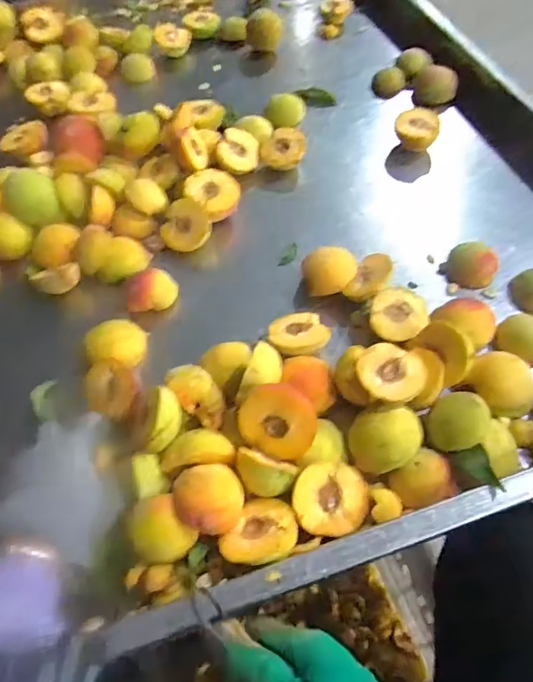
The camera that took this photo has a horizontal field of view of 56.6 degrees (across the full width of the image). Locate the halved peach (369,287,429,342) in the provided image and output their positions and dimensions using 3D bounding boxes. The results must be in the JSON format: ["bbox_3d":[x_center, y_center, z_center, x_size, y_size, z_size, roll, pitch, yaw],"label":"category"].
[{"bbox_3d":[0.138,-0.024,0.520,0.056,0.033,0.069,16,60,15],"label":"halved peach"}]

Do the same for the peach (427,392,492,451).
[{"bbox_3d":[0.167,0.074,0.438,0.048,0.049,0.048,-2,57,3],"label":"peach"}]

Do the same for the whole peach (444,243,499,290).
[{"bbox_3d":[0.228,-0.086,0.549,0.052,0.045,0.041,23,62,18],"label":"whole peach"}]

